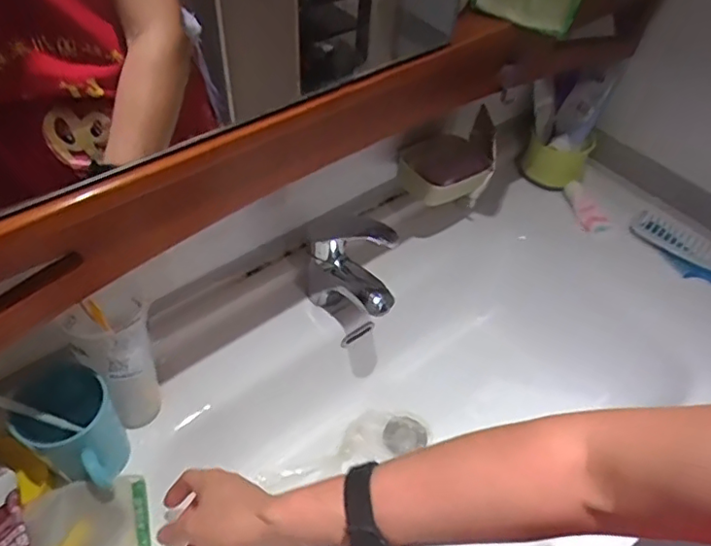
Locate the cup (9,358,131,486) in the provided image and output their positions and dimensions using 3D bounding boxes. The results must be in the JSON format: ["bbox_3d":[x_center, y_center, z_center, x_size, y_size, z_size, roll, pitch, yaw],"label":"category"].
[{"bbox_3d":[-0.256,0.153,0.557,0.088,0.106,0.106,-35,58,-28],"label":"cup"}]

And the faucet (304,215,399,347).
[{"bbox_3d":[0.001,0.009,0.724,0.075,0.151,0.134,-34,58,-28],"label":"faucet"}]

